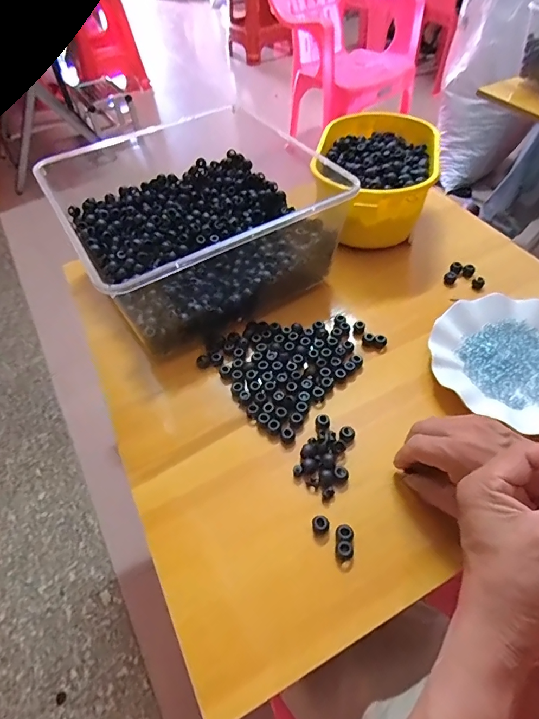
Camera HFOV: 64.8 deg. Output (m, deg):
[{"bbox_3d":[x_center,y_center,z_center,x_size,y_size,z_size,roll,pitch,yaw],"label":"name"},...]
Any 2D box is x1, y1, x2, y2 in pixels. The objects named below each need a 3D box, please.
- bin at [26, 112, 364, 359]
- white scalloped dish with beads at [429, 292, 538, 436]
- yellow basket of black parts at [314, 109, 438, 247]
[{"bbox_3d":[-0.092,-0.177,0.542,0.299,0.128,0.282,-30,55,-19],"label":"bin"},{"bbox_3d":[0.274,-0.002,0.471,0.177,0.026,0.167,-1,51,1],"label":"white scalloped dish with beads"},{"bbox_3d":[0.150,-0.267,0.613,0.165,0.115,0.252,8,52,8],"label":"yellow basket of black parts"}]

